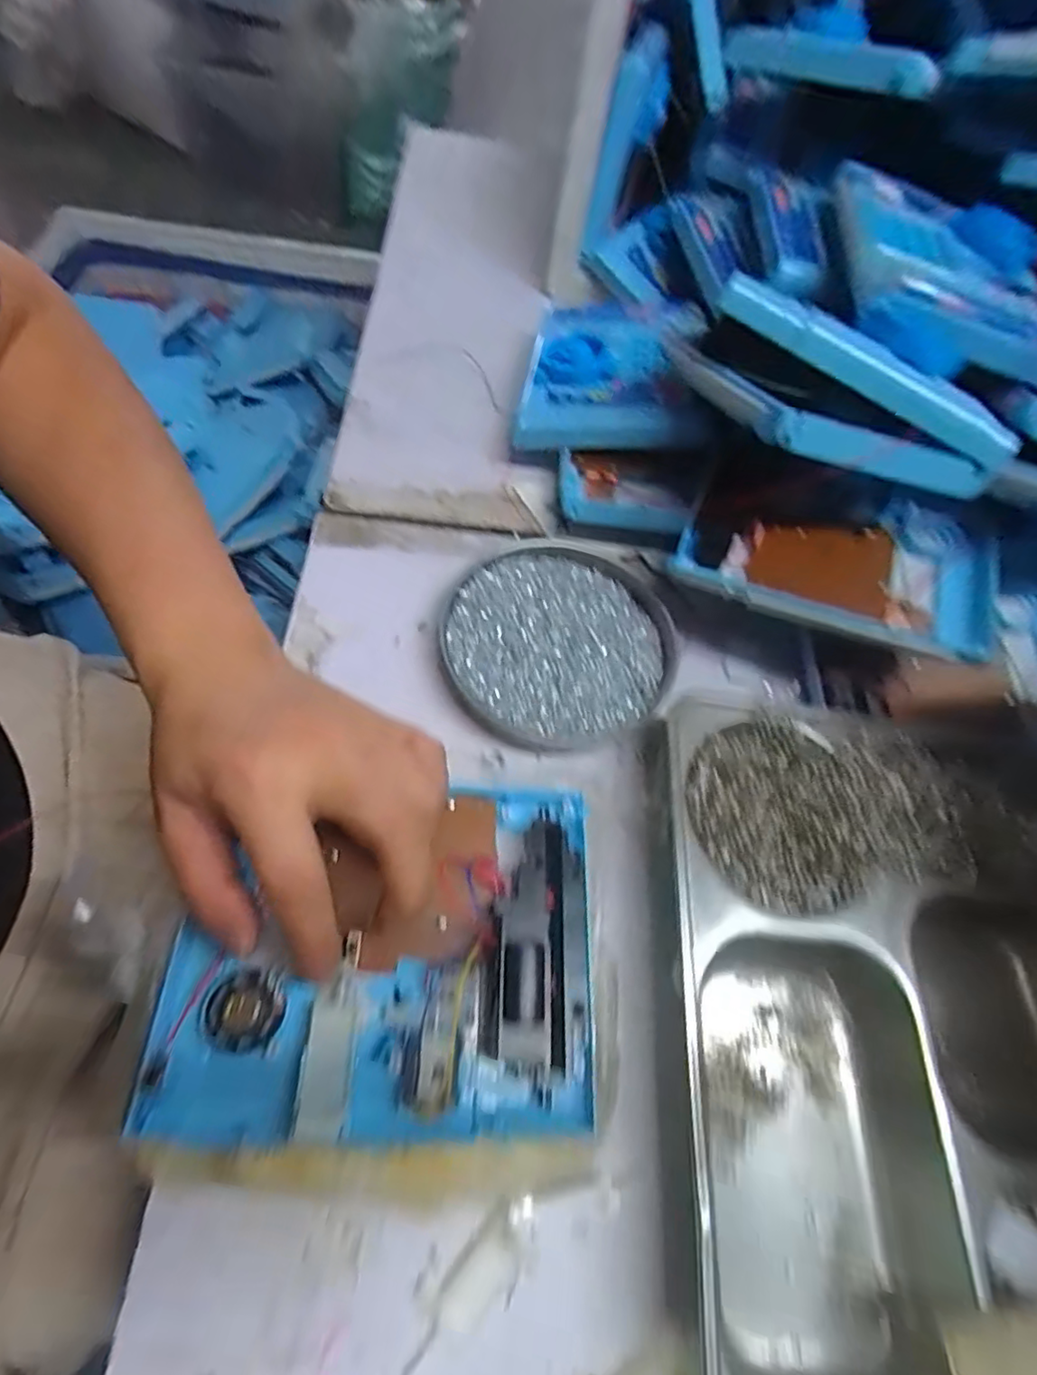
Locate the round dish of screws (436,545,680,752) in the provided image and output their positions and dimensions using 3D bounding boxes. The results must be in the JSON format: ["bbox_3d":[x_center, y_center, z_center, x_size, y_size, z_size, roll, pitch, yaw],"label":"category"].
[{"bbox_3d":[0.025,-0.028,0.360,0.128,0.021,0.134,1,59,-1],"label":"round dish of screws"}]

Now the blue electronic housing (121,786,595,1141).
[{"bbox_3d":[-0.051,0.100,0.240,0.158,0.028,0.126,1,59,-1],"label":"blue electronic housing"}]

